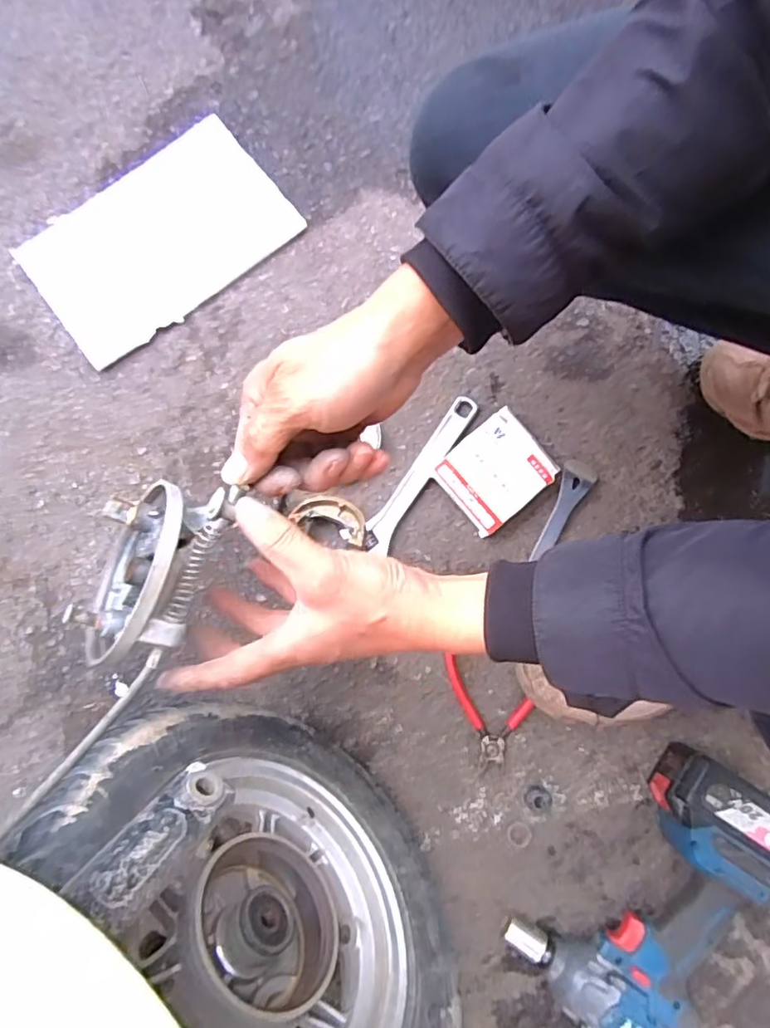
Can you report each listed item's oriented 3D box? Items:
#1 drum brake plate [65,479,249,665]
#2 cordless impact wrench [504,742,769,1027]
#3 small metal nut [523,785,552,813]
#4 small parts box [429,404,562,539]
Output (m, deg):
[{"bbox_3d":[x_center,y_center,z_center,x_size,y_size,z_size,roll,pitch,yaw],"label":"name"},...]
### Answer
[{"bbox_3d":[-0.155,0.029,0.368,0.058,0.118,0.116,28,79,-31],"label":"drum brake plate"},{"bbox_3d":[0.236,0.334,0.509,0.159,0.084,0.248,32,82,8],"label":"cordless impact wrench"},{"bbox_3d":[0.146,0.274,0.547,0.023,0.017,0.026,-4,79,0],"label":"small metal nut"},{"bbox_3d":[0.118,-0.045,0.606,0.107,0.029,0.091,-39,81,-6],"label":"small parts box"}]

